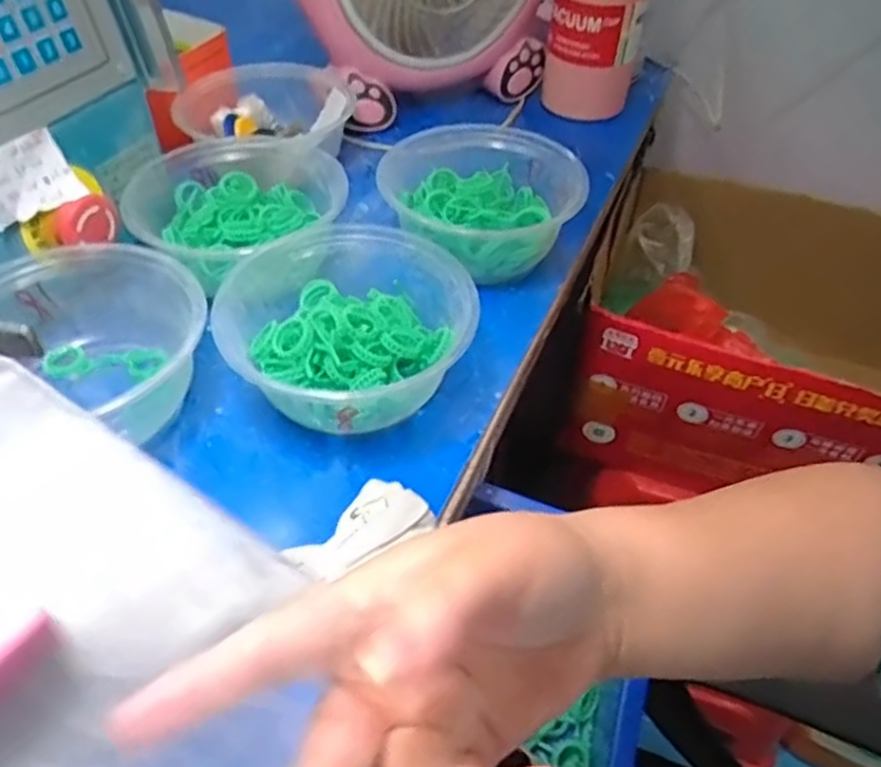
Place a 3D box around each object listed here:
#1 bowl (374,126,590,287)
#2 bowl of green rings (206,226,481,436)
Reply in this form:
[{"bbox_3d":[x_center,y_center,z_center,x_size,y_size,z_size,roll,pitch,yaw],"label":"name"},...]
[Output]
[{"bbox_3d":[0.026,-0.125,0.481,0.133,0.058,0.137,-2,46,-5],"label":"bowl"},{"bbox_3d":[-0.054,-0.027,0.390,0.130,0.061,0.116,-21,50,-22],"label":"bowl of green rings"}]

